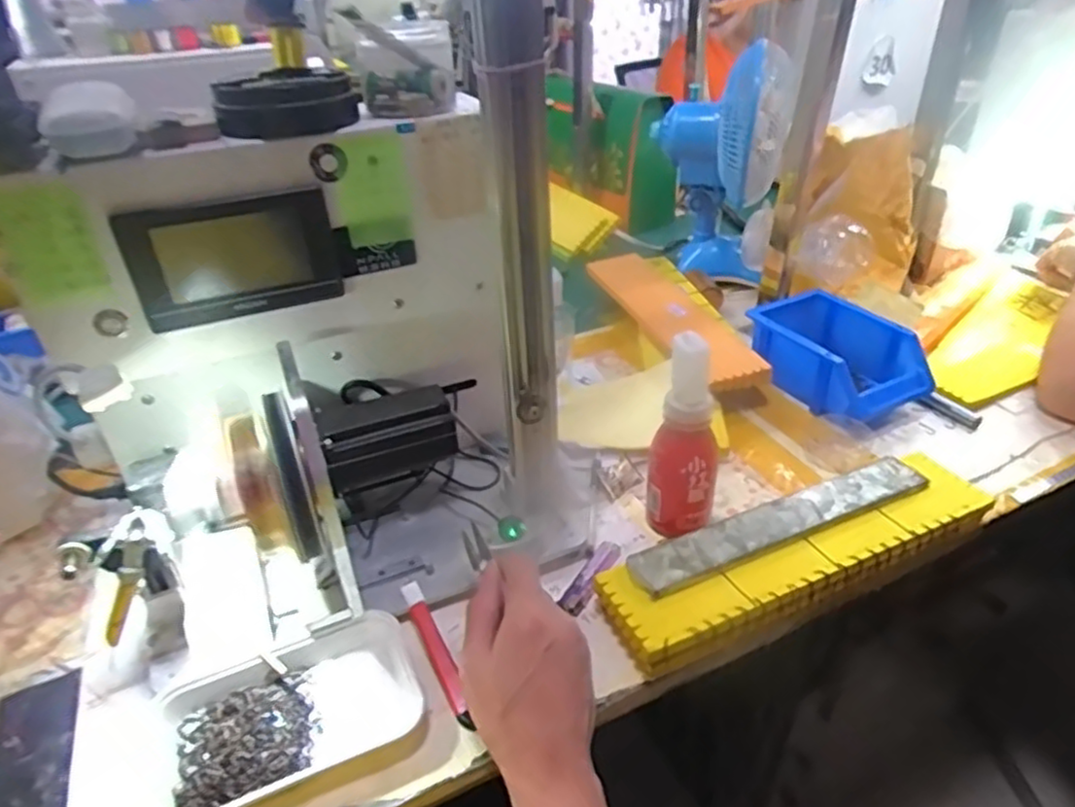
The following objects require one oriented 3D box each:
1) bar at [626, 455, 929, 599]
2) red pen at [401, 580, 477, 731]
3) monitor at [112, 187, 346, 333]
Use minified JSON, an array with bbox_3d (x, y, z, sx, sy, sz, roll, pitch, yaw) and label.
[{"bbox_3d":[0.206,0.095,0.569,0.281,0.008,0.043,-16,41,-19],"label":"bar"},{"bbox_3d":[-0.076,0.188,0.521,0.015,0.011,0.123,-18,49,-20],"label":"red pen"},{"bbox_3d":[-0.222,-0.107,0.507,0.141,0.084,0.012,-14,36,-16],"label":"monitor"}]

